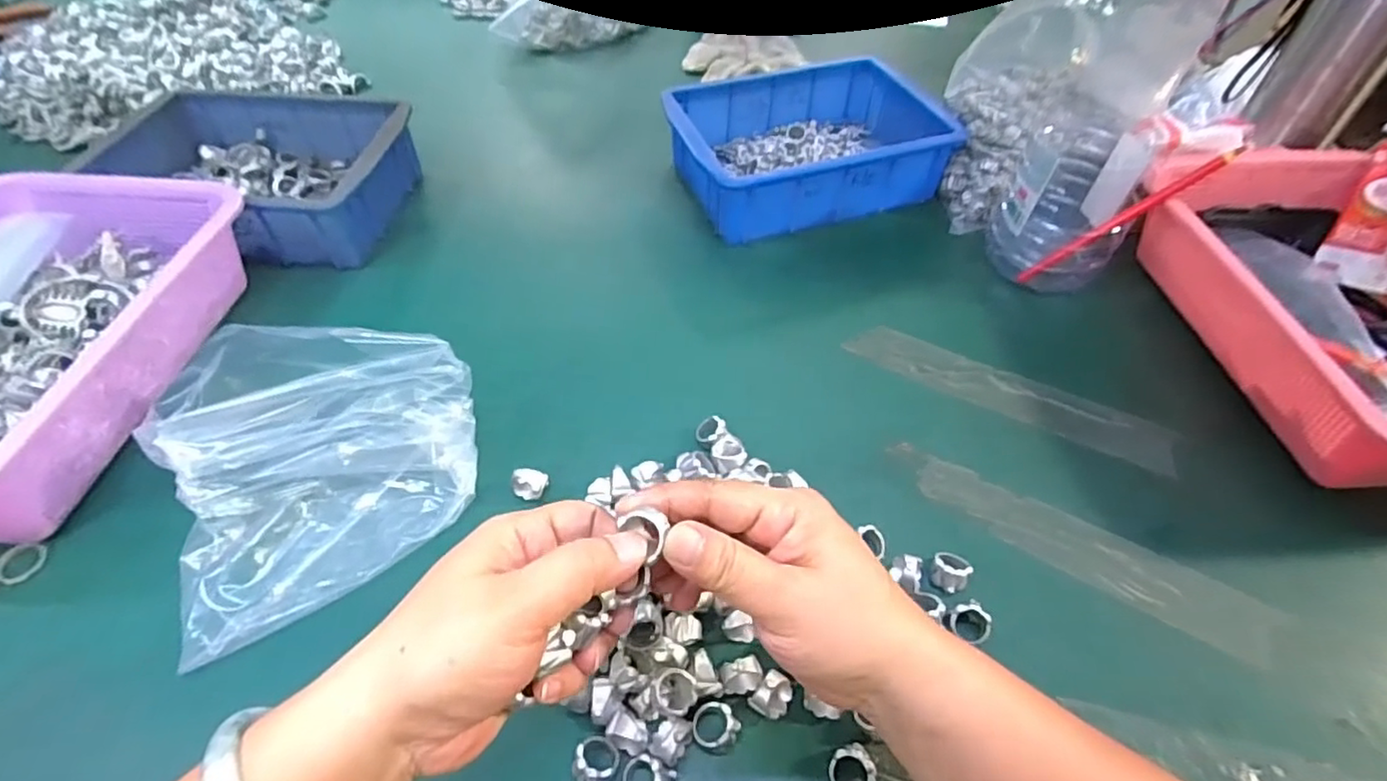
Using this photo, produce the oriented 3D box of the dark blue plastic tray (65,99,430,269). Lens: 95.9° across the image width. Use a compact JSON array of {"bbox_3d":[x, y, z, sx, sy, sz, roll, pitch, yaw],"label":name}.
[{"bbox_3d":[-0.402,-0.195,0.580,0.255,0.069,0.176,7,51,4],"label":"dark blue plastic tray"}]

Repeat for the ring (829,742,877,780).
[{"bbox_3d":[0.076,0.184,0.301,0.020,0.018,0.021,0,52,0],"label":"ring"}]

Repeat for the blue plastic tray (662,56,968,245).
[{"bbox_3d":[0.106,-0.237,0.615,0.235,0.077,0.167,-15,54,-12],"label":"blue plastic tray"}]

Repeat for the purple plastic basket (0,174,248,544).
[{"bbox_3d":[-0.469,-0.031,0.426,0.229,0.076,0.296,4,51,2],"label":"purple plastic basket"}]

